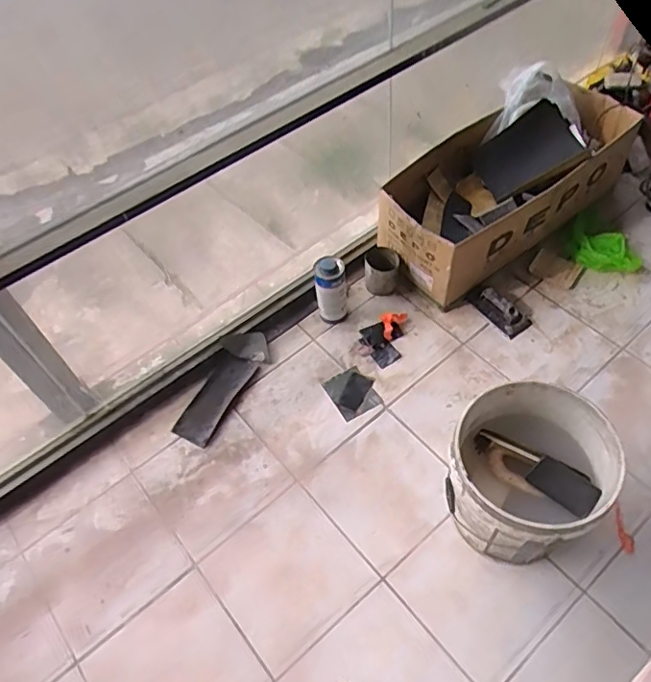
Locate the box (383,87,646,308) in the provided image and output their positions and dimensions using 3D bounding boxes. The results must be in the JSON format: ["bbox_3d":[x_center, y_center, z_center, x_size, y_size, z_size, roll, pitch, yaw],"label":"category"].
[{"bbox_3d":[0.542,-0.473,1.702,0.812,0.245,0.357,-35,58,-20],"label":"box"}]

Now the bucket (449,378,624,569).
[{"bbox_3d":[0.406,0.286,1.175,0.295,0.286,0.288,-2,53,3],"label":"bucket"}]

